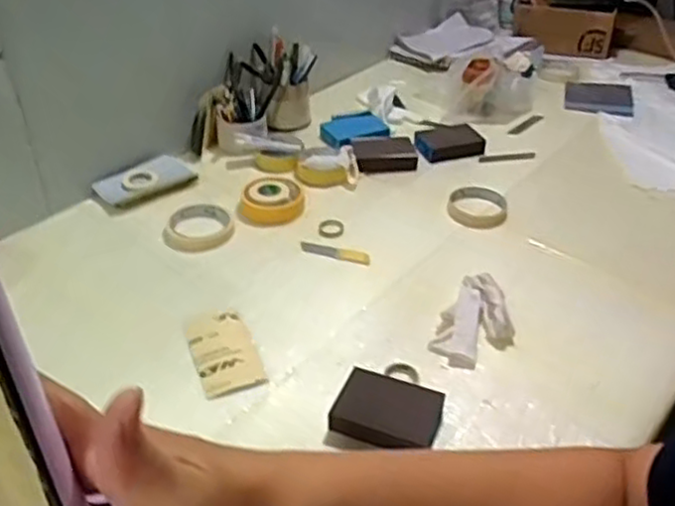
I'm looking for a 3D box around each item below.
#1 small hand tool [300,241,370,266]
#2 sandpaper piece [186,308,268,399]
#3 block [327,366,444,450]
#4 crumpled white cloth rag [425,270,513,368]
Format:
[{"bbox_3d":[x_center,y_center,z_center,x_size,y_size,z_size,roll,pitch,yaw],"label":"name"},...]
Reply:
[{"bbox_3d":[-0.003,-0.001,0.923,0.095,0.007,0.020,14,40,15],"label":"small hand tool"},{"bbox_3d":[-0.124,0.105,0.772,0.068,0.006,0.127,-10,39,-19],"label":"sandpaper piece"},{"bbox_3d":[0.049,0.156,0.697,0.099,0.023,0.071,14,40,15],"label":"block"},{"bbox_3d":[0.161,0.072,0.800,0.078,0.030,0.130,21,42,23],"label":"crumpled white cloth rag"}]

